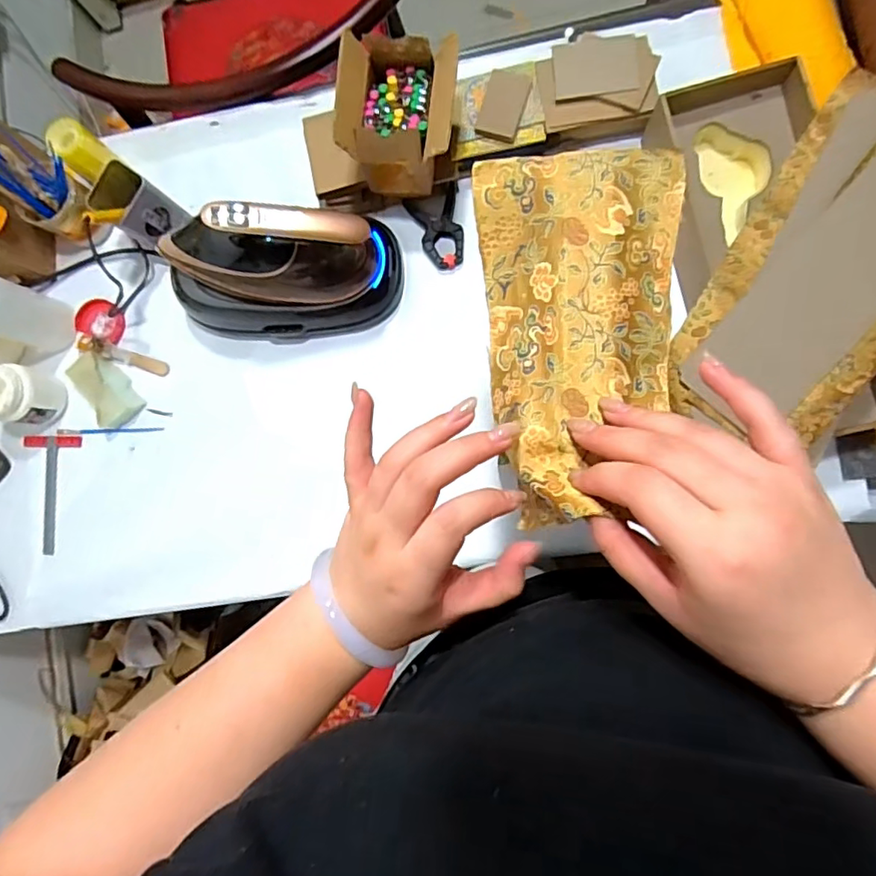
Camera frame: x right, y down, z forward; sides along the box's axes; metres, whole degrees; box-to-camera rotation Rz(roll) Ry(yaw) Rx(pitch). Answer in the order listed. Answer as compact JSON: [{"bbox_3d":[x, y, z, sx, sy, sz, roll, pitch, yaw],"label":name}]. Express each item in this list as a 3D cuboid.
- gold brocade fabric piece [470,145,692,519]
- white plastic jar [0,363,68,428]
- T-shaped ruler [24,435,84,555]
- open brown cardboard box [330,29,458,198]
[{"bbox_3d":[0.077,-0.058,0.316,0.112,0.047,0.206,-1,87,6],"label":"gold brocade fabric piece"},{"bbox_3d":[-0.578,-0.059,0.781,0.071,0.091,0.079,10,89,7],"label":"white plastic jar"},{"bbox_3d":[-0.562,0.082,0.819,0.081,0.007,0.169,1,88,6],"label":"T-shaped ruler"},{"bbox_3d":[-0.042,-0.383,0.675,0.126,0.111,0.142,5,88,7],"label":"open brown cardboard box"}]

